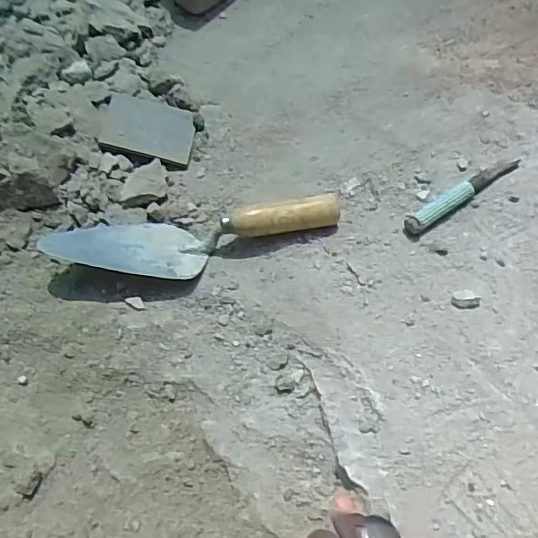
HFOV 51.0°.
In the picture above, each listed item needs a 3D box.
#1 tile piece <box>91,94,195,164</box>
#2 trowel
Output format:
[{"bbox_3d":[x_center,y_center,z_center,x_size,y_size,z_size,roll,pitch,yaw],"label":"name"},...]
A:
[{"bbox_3d":[-0.156,-0.182,0.717,0.123,0.012,0.095,11,54,-1],"label":"tile piece"},{"bbox_3d":[-0.073,-0.043,0.599,0.312,0.049,0.090,-14,65,-6],"label":"trowel"}]

